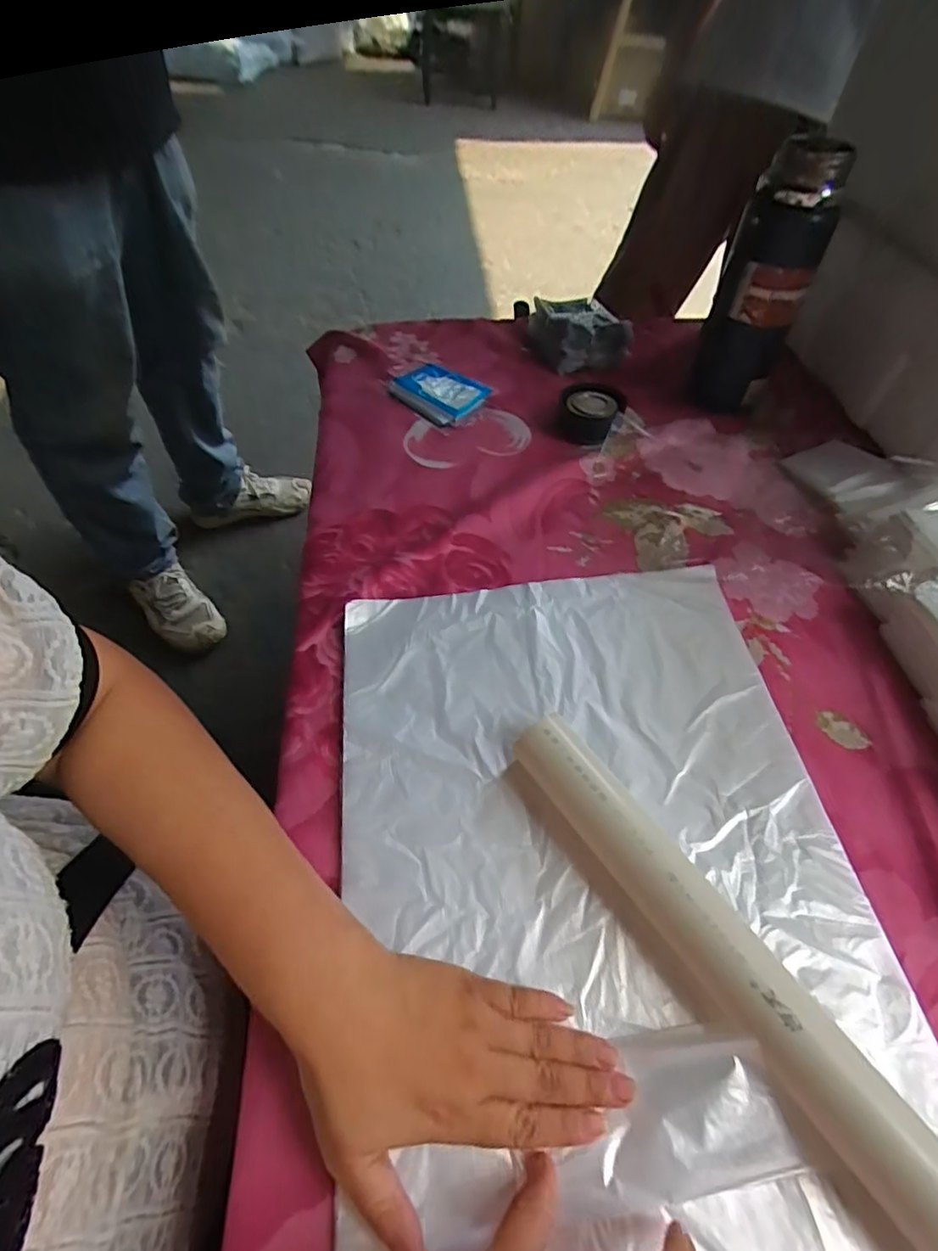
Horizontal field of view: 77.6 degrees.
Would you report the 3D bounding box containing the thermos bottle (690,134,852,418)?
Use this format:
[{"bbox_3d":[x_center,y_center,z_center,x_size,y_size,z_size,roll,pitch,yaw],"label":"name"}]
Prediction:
[{"bbox_3d":[0.271,-0.306,0.545,0.073,0.225,0.058,23,56,15],"label":"thermos bottle"}]

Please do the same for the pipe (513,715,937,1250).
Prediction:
[{"bbox_3d":[0.145,0.187,0.290,0.043,0.040,0.345,-29,59,-21],"label":"pipe"}]

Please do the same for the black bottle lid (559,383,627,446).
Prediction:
[{"bbox_3d":[0.124,-0.216,0.597,0.063,0.033,0.067,1,53,-1],"label":"black bottle lid"}]

